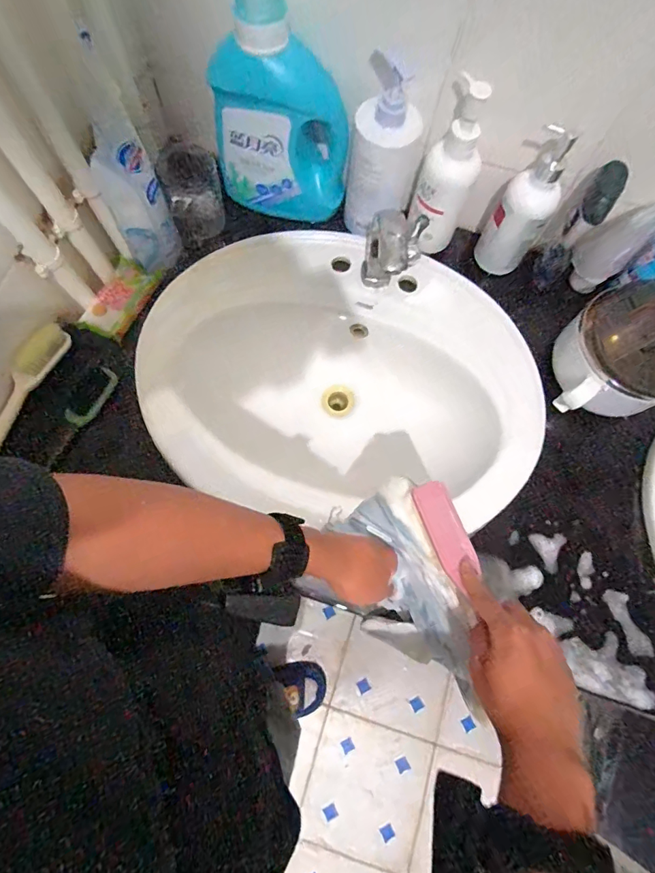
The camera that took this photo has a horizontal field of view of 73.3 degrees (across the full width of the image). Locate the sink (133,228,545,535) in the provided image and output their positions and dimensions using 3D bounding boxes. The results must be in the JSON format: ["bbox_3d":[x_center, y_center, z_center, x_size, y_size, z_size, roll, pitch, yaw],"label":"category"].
[{"bbox_3d":[0.020,-0.075,0.665,0.529,0.181,0.363,17,74,2],"label":"sink"}]

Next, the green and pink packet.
[{"bbox_3d":[-0.287,-0.191,0.607,0.064,0.021,0.116,26,74,4],"label":"green and pink packet"}]

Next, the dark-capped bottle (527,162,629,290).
[{"bbox_3d":[0.325,-0.278,0.587,0.057,0.170,0.046,35,75,7],"label":"dark-capped bottle"}]

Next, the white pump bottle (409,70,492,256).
[{"bbox_3d":[0.154,-0.337,0.564,0.068,0.213,0.068,21,74,3],"label":"white pump bottle"}]

